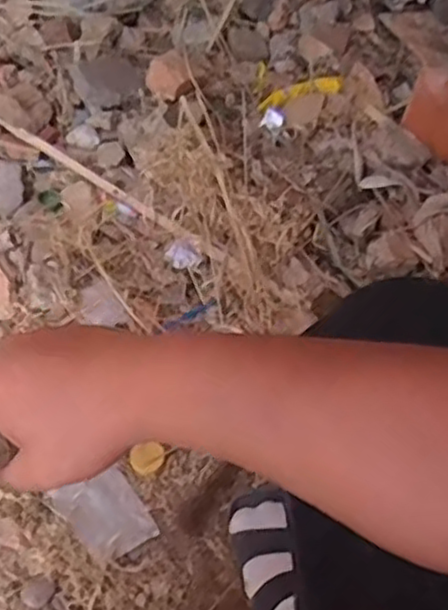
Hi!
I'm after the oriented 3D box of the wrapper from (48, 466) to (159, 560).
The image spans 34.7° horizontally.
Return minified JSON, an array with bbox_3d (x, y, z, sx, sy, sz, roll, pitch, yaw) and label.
[{"bbox_3d":[-0.129,0.226,0.775,0.076,0.004,0.096,-34,85,-15],"label":"wrapper"}]

